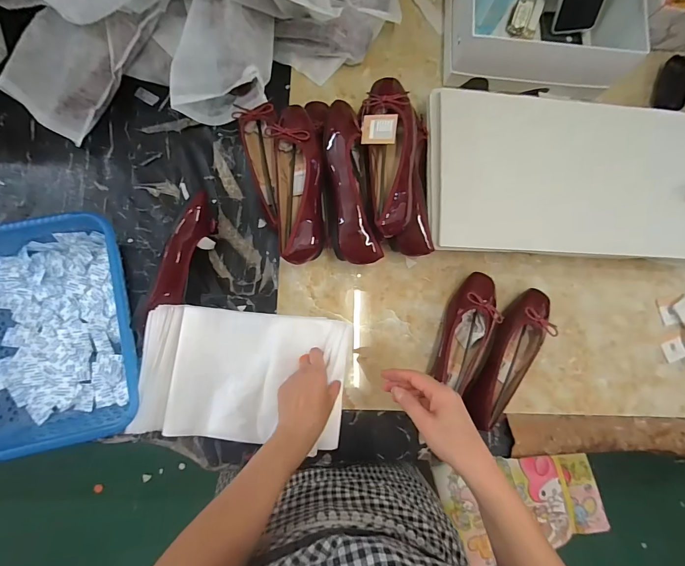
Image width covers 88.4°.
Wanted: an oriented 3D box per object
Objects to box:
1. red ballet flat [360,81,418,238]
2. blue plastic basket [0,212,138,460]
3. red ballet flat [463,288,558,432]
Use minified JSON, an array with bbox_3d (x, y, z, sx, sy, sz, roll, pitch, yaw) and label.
[{"bbox_3d":[0.078,-0.198,0.547,0.087,0.064,0.262,-5,85,-5],"label":"red ballet flat"},{"bbox_3d":[-0.443,0.074,0.548,0.239,0.079,0.325,-10,85,-6],"label":"blue plastic basket"},{"bbox_3d":[0.288,0.123,0.592,0.081,0.055,0.248,28,83,-1],"label":"red ballet flat"}]

